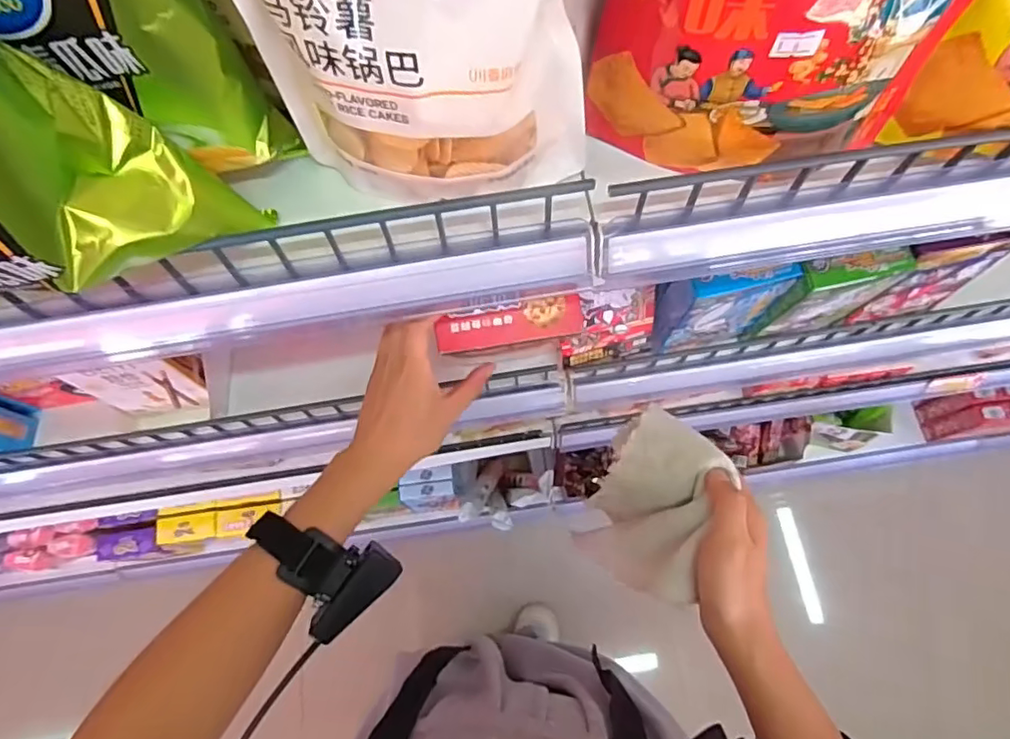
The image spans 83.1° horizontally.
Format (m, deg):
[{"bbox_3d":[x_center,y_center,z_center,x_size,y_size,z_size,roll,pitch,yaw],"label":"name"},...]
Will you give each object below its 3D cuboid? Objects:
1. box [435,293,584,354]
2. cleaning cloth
[{"bbox_3d":[0.005,-0.034,0.416,0.101,0.021,0.030,-11,107,0],"label":"box"},{"bbox_3d":[0.106,0.104,0.428,0.077,0.105,0.111,22,72,11],"label":"cleaning cloth"}]

